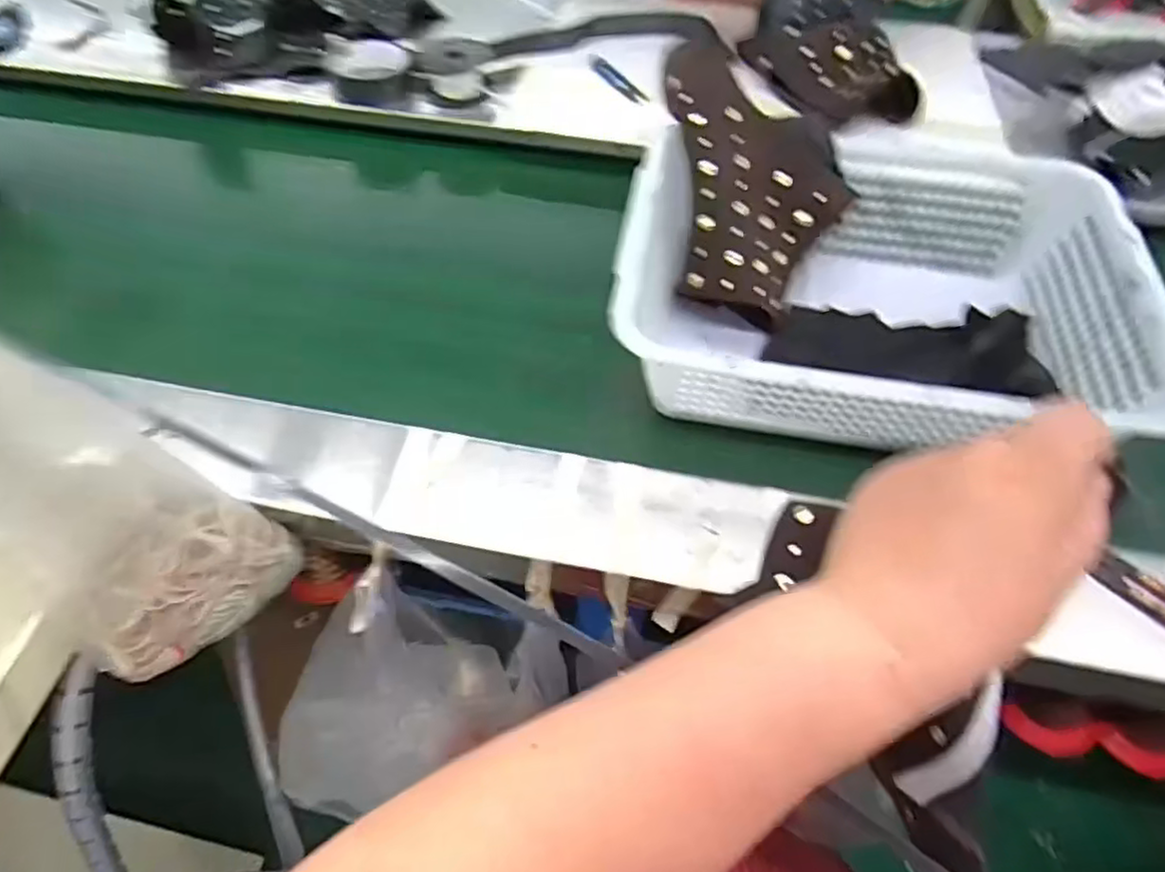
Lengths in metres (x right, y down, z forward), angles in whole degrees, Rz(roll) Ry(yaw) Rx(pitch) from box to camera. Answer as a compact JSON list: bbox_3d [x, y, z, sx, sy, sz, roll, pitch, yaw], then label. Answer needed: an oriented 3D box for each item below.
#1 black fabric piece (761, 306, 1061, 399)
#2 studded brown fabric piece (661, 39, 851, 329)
[{"bbox_3d":[0.279,-0.081,0.597,0.220,0.026,0.099,9,53,18],"label":"black fabric piece"},{"bbox_3d":[0.131,-0.220,0.611,0.206,0.051,0.207,30,77,-4],"label":"studded brown fabric piece"}]

